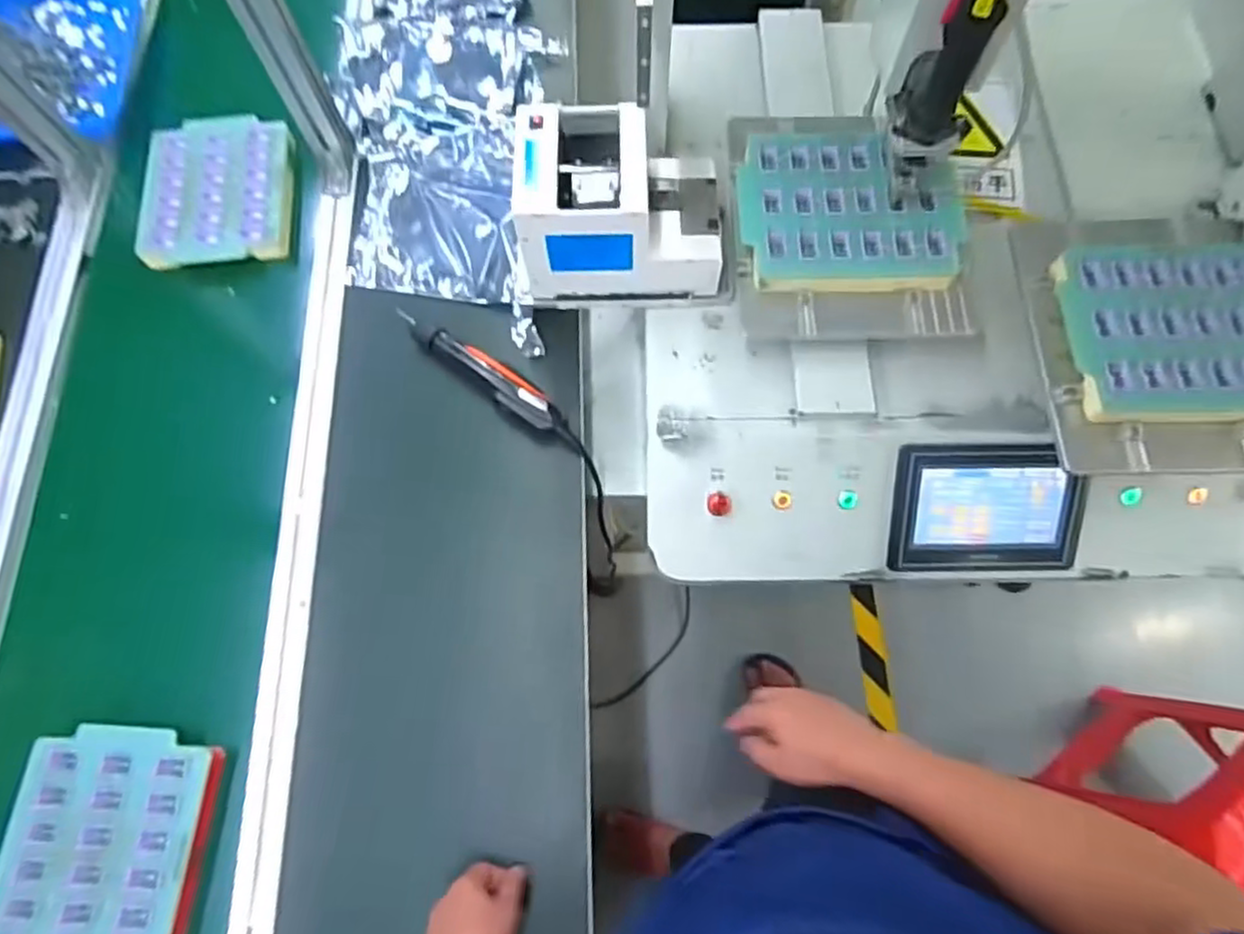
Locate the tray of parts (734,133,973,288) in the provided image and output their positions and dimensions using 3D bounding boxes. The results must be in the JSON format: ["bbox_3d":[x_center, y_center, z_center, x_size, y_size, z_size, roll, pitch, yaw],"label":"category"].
[{"bbox_3d":[0.235,-0.271,0.735,0.221,0.026,0.185,-2,71,0],"label":"tray of parts"}]

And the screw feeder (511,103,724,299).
[{"bbox_3d":[0.000,-0.269,0.726,0.205,0.137,0.141,1,71,1],"label":"screw feeder"}]

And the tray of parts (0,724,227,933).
[{"bbox_3d":[-0.504,0.376,0.681,0.191,0.030,0.228,6,72,3],"label":"tray of parts"}]

